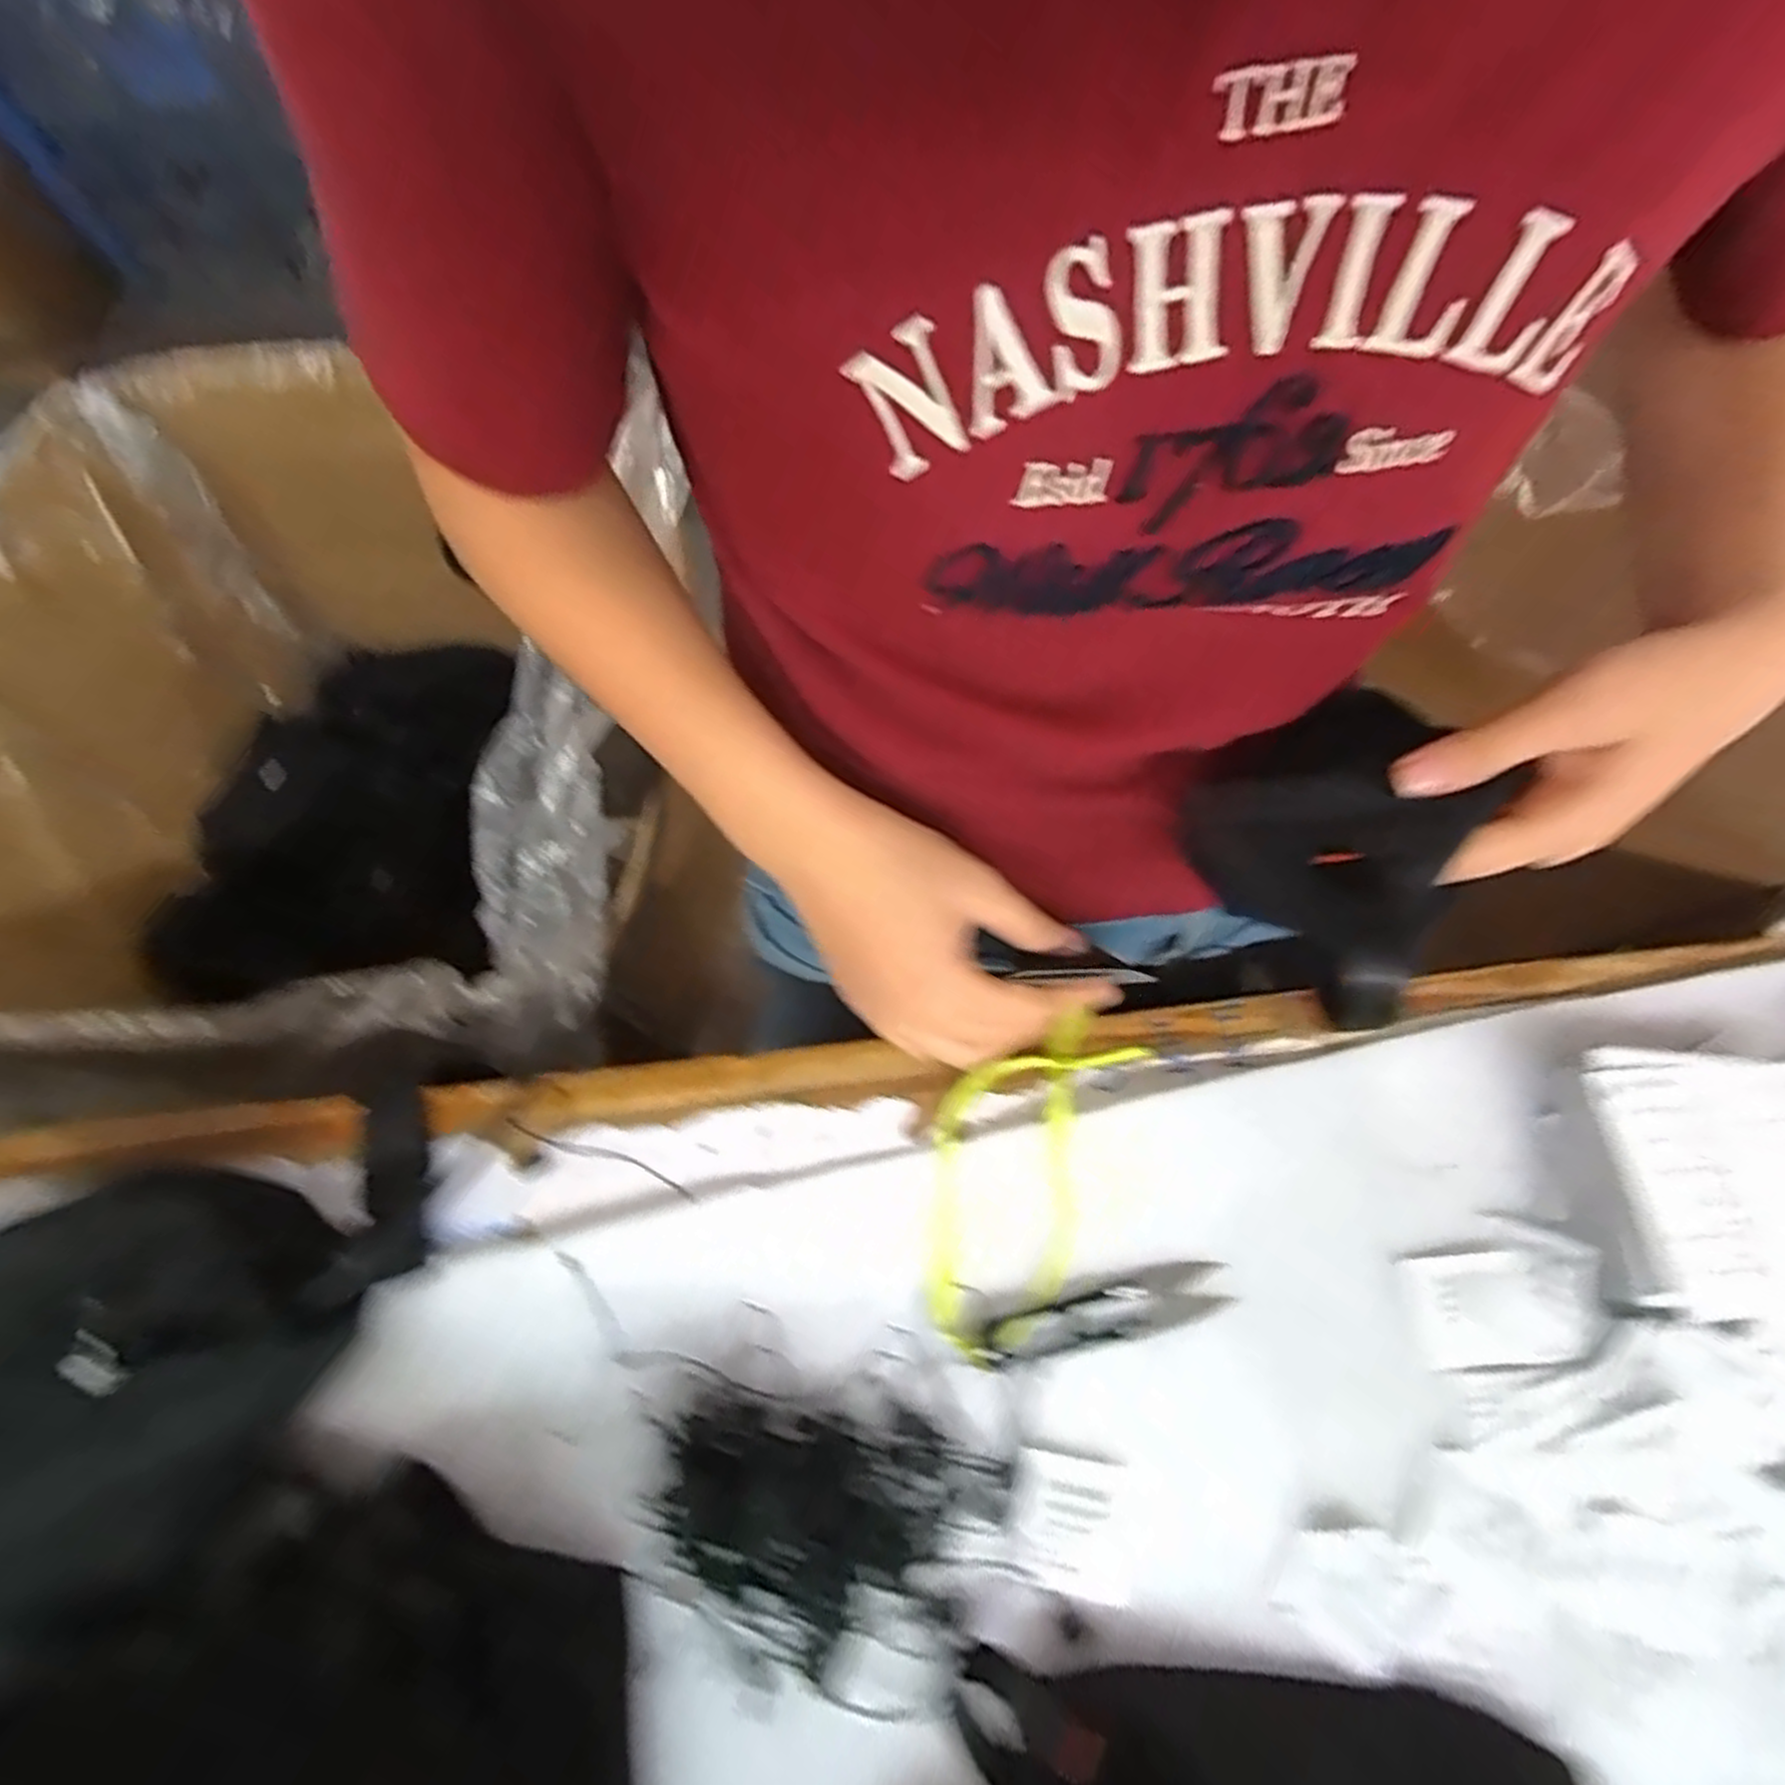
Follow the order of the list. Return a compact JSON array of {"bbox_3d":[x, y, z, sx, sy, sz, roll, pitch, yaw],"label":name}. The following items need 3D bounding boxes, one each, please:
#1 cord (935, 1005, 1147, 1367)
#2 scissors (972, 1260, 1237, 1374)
[{"bbox_3d":[0.050,0.118,0.331,0.070,0.013,0.139,21,71,7],"label":"cord"},{"bbox_3d":[0.084,0.169,0.312,0.104,0.005,0.021,-13,70,-6],"label":"scissors"}]

